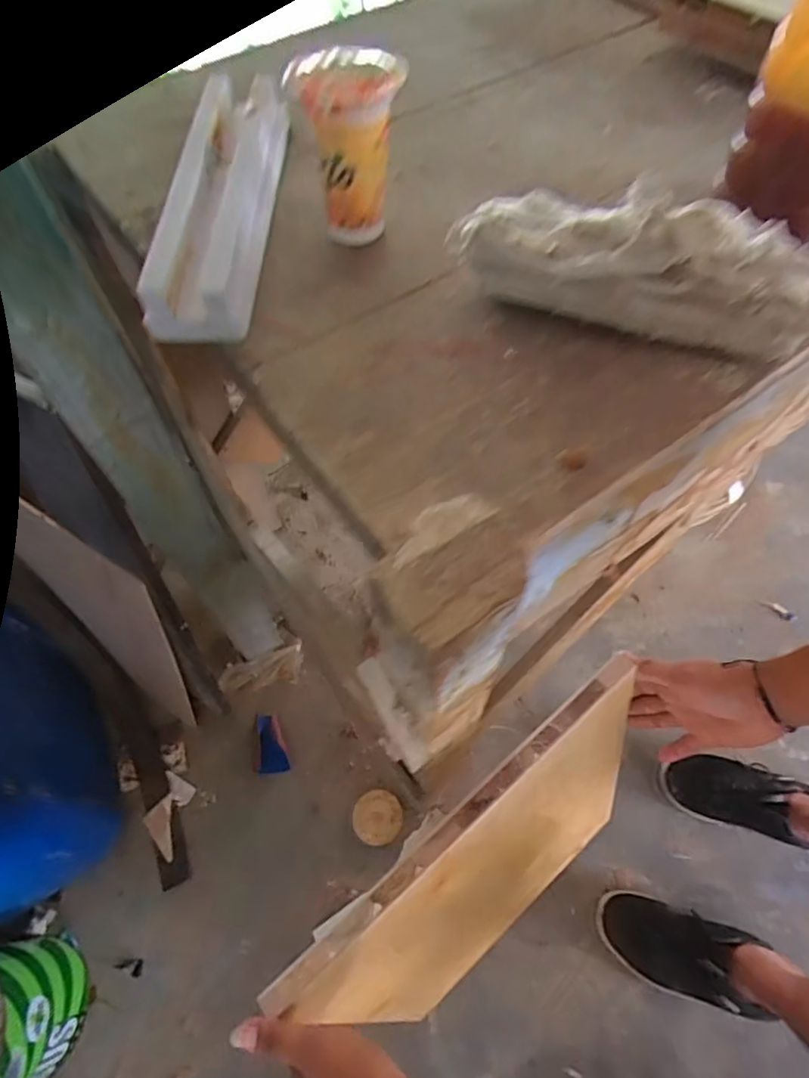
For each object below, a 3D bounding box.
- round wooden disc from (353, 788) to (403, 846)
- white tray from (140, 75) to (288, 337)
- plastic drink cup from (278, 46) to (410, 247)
[{"bbox_3d":[-0.046,0.474,0.964,0.082,0.005,0.084,-1,60,2],"label":"round wooden disc"},{"bbox_3d":[-0.138,-0.255,0.413,0.075,0.038,0.277,-2,60,1],"label":"white tray"},{"bbox_3d":[-0.032,-0.259,0.378,0.066,0.098,0.062,-1,60,2],"label":"plastic drink cup"}]

